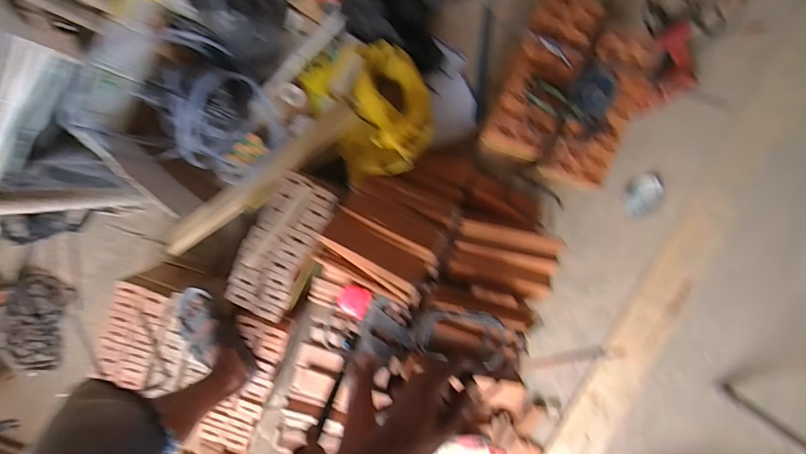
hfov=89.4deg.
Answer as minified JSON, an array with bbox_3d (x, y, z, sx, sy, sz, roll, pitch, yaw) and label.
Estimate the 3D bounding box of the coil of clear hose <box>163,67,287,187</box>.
[{"bbox_3d":[-0.449,-0.248,1.012,0.235,0.217,0.269,-7,98,2],"label":"coil of clear hose"}]

